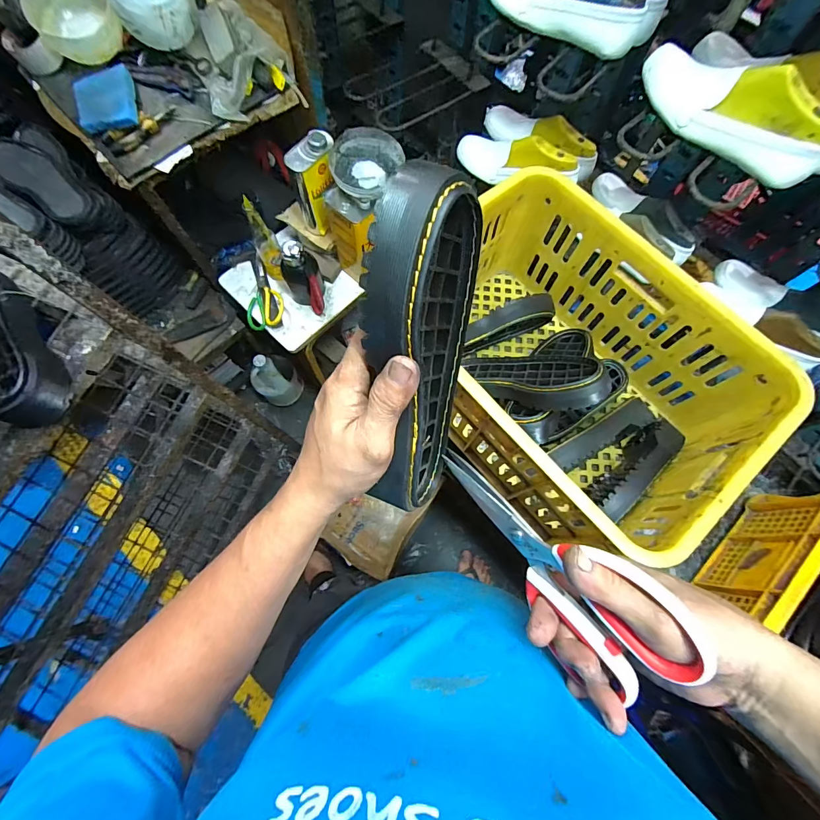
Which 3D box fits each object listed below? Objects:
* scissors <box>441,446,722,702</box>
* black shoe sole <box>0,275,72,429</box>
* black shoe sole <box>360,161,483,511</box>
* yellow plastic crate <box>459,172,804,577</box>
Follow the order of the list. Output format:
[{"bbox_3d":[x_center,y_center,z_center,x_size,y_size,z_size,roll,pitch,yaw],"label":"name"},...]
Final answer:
[{"bbox_3d":[0.100,0.106,0.295,0.010,0.085,0.211,-19,48,-37],"label":"scissors"},{"bbox_3d":[-0.466,-0.090,0.434,0.079,0.047,0.253,-32,77,-10],"label":"black shoe sole"},{"bbox_3d":[0.009,-0.036,0.289,0.037,0.245,0.104,20,30,29],"label":"black shoe sole"},{"bbox_3d":[0.235,-0.073,0.626,0.363,0.250,0.502,-37,78,-11],"label":"yellow plastic crate"}]

